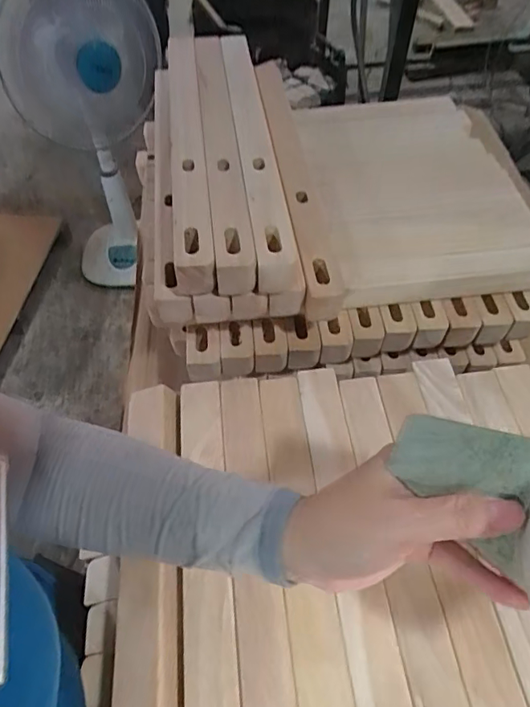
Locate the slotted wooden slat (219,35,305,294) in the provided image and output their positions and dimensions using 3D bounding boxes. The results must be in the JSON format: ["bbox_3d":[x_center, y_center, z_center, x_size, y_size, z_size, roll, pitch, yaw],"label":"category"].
[{"bbox_3d":[-0.018,-0.231,0.540,0.045,0.044,0.413,-7,54,-4],"label":"slotted wooden slat"}]

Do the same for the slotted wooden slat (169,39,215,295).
[{"bbox_3d":[-0.085,-0.224,0.535,0.042,0.043,0.410,-6,54,-3],"label":"slotted wooden slat"}]

